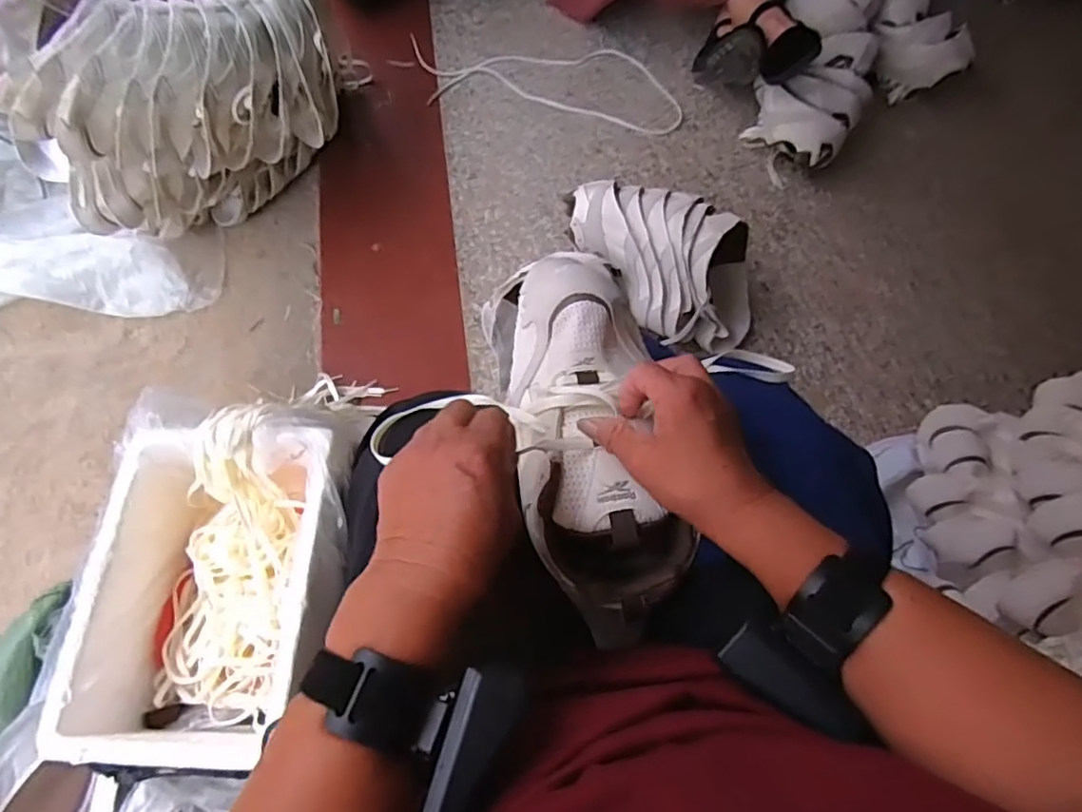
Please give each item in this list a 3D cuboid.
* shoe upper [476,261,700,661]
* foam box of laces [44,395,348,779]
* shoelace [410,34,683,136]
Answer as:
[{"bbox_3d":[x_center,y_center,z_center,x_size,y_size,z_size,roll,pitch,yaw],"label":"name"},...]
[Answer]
[{"bbox_3d":[0.035,0.014,0.444,0.113,0.059,0.278,-10,71,-5],"label":"shoe upper"},{"bbox_3d":[-0.365,0.185,0.703,0.254,0.154,0.380,5,67,-2],"label":"foam box of laces"},{"bbox_3d":[0.007,-0.599,1.140,0.511,0.010,0.178,7,70,1],"label":"shoelace"}]

